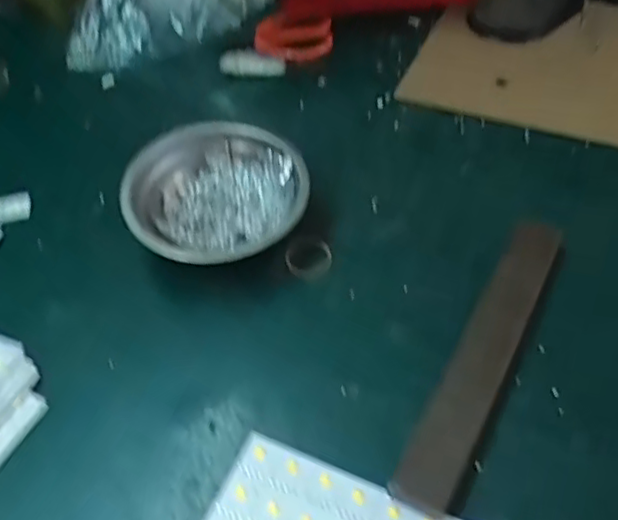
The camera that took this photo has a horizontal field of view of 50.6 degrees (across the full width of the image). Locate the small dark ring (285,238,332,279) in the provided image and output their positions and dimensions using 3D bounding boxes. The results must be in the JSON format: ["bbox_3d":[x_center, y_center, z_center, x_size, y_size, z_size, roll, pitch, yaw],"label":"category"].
[{"bbox_3d":[0.000,-0.002,0.451,0.032,0.010,0.029,3,50,6],"label":"small dark ring"}]

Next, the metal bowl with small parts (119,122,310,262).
[{"bbox_3d":[-0.066,-0.040,0.464,0.123,0.045,0.116,-36,57,-25],"label":"metal bowl with small parts"}]

